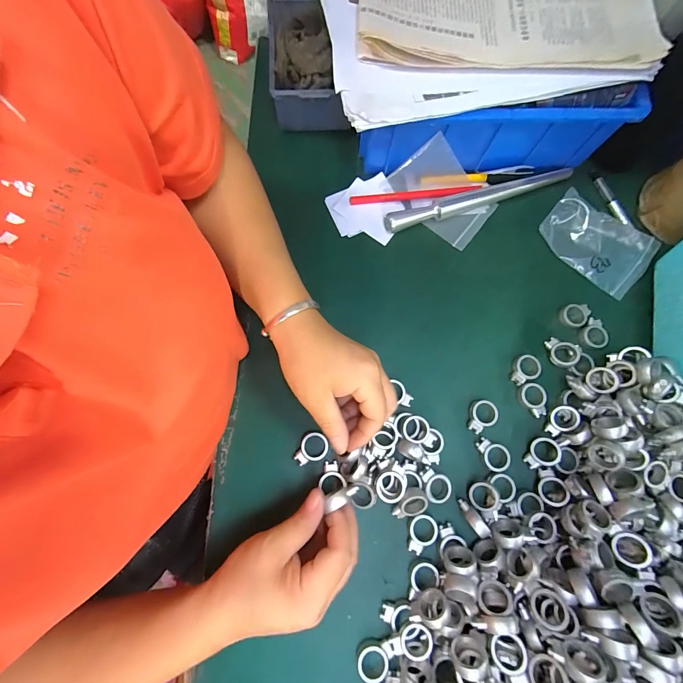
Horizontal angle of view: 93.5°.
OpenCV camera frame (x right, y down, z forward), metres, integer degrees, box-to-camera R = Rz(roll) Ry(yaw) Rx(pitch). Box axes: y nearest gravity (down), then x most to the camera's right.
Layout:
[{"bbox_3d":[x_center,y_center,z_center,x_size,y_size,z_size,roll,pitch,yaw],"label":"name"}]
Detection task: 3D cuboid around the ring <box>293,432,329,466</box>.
[{"bbox_3d":[-0.029,0.103,0.306,0.034,0.005,0.026,-38,80,-11],"label":"ring"}]

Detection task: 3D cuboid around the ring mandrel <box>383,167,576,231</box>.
[{"bbox_3d":[0.161,-0.167,0.372,0.233,0.020,0.017,-18,77,-7],"label":"ring mandrel"}]

